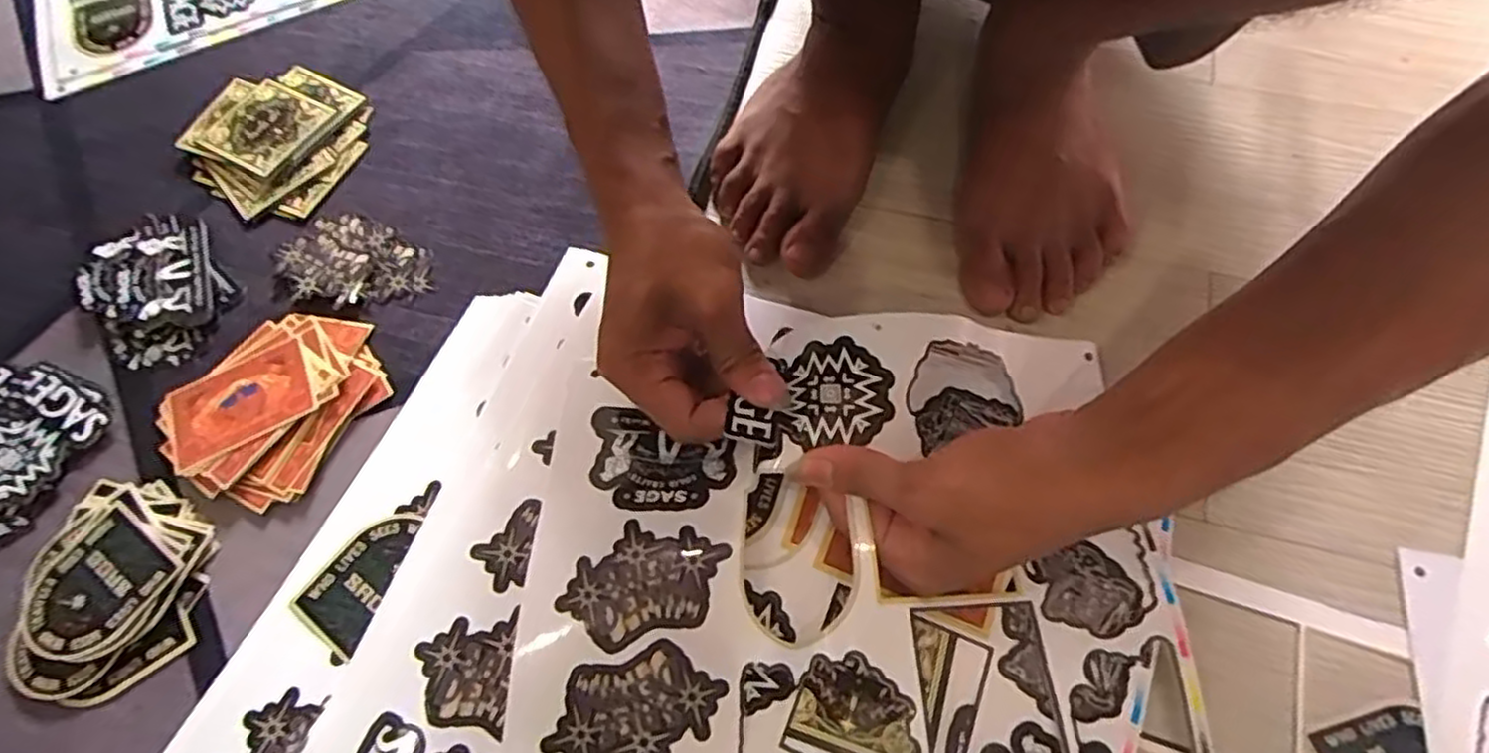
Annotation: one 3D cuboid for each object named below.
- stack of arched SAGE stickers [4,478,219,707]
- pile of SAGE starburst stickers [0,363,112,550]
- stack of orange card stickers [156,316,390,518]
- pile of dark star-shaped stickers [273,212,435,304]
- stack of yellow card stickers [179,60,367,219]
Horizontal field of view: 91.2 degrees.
[{"bbox_3d":[-0.321,0.105,0.370,0.085,0.010,0.107,-4,65,1],"label":"stack of arched SAGE stickers"},{"bbox_3d":[-0.413,0.041,0.405,0.085,0.008,0.100,19,67,11],"label":"pile of SAGE starburst stickers"},{"bbox_3d":[-0.264,0.012,0.409,0.095,0.009,0.112,28,69,15],"label":"stack of orange card stickers"},{"bbox_3d":[-0.240,-0.070,0.450,0.094,0.006,0.061,19,67,11],"label":"pile of dark star-shaped stickers"},{"bbox_3d":[-0.319,-0.165,0.496,0.112,0.012,0.110,24,68,14],"label":"stack of yellow card stickers"}]

